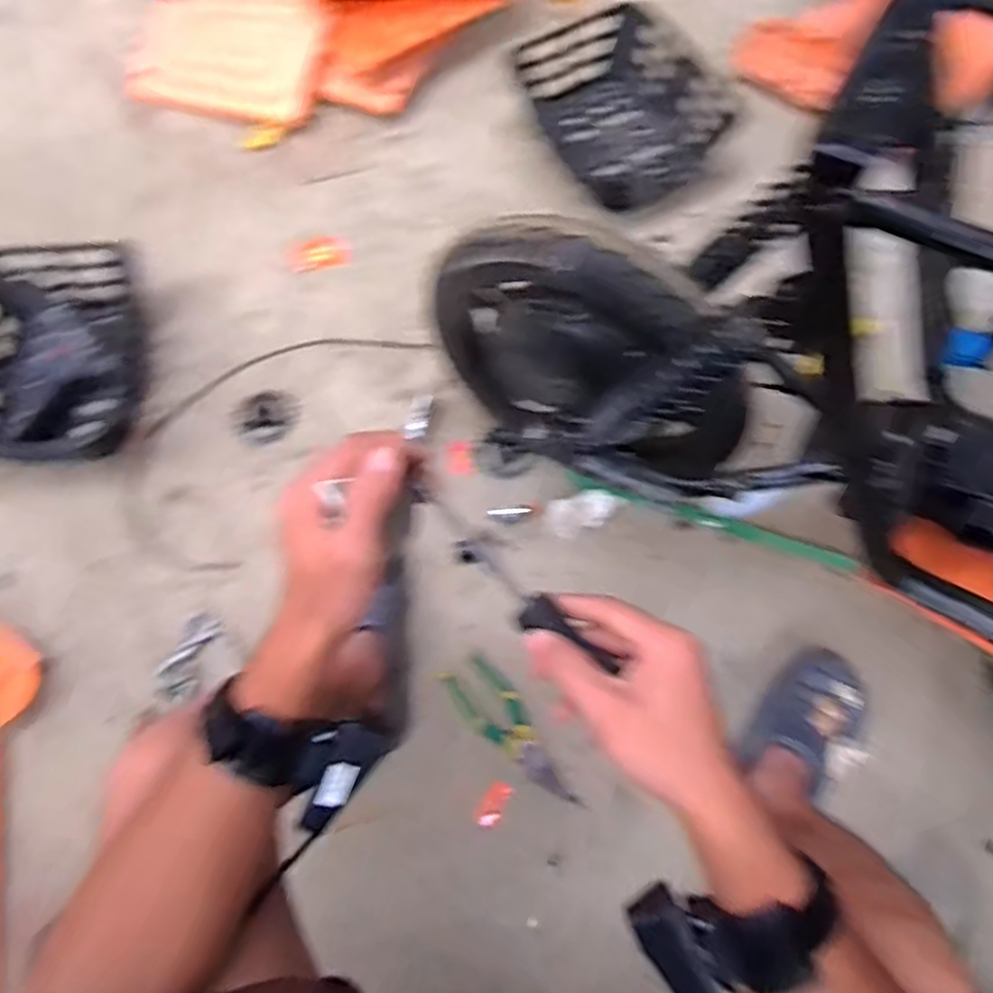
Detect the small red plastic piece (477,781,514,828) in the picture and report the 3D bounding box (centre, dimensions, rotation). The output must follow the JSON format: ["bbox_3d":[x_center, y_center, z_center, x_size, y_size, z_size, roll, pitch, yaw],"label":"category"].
[{"bbox_3d":[-0.003,0.364,0.820,0.028,0.008,0.052,25,72,9],"label":"small red plastic piece"}]

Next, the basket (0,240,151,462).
[{"bbox_3d":[-0.631,-0.200,0.984,0.262,0.108,0.313,-5,70,-1],"label":"basket"}]

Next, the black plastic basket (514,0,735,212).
[{"bbox_3d":[0.200,-0.629,1.139,0.267,0.106,0.315,-27,72,-9],"label":"black plastic basket"}]

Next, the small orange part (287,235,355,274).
[{"bbox_3d":[-0.284,-0.395,1.125,0.103,0.007,0.061,-12,70,-3],"label":"small orange part"}]

